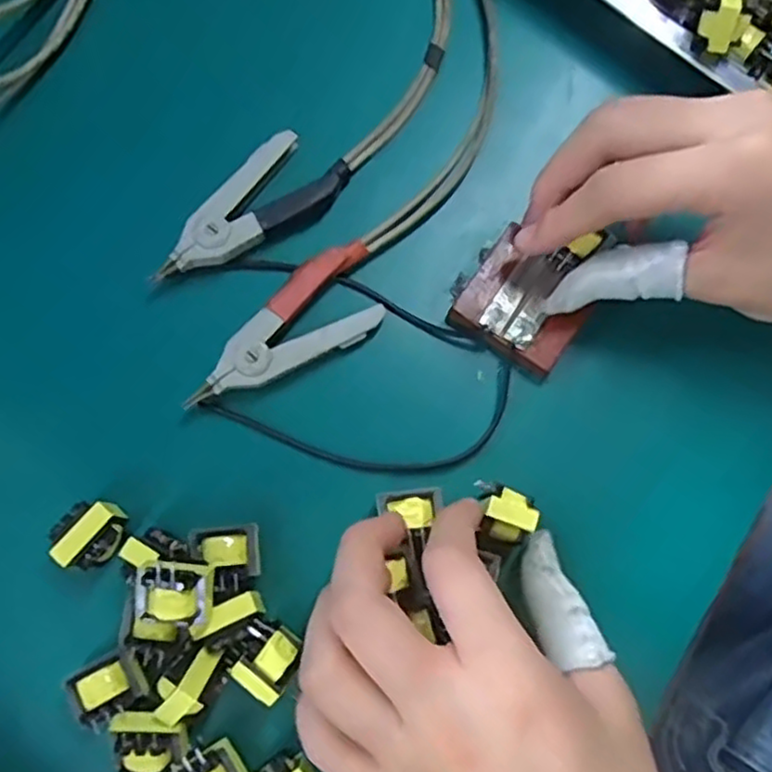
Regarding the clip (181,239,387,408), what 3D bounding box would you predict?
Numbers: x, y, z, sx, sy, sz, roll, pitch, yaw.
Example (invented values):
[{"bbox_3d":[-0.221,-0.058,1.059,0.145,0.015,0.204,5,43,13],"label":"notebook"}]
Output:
[{"bbox_3d":[-0.043,-0.024,0.288,0.088,0.017,0.036,-26,82,-7],"label":"clip"}]

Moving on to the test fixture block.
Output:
[{"bbox_3d":[0.056,-0.035,0.293,0.052,0.015,0.044,36,81,5],"label":"test fixture block"}]

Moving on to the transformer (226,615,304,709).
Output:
[{"bbox_3d":[-0.043,0.098,0.254,0.024,0.018,0.023,39,80,5],"label":"transformer"}]

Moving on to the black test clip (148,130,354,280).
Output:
[{"bbox_3d":[-0.055,-0.070,0.291,0.039,0.010,0.083,37,80,4],"label":"black test clip"}]

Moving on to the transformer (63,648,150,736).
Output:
[{"bbox_3d":[-0.099,0.107,0.250,0.022,0.014,0.020,-37,83,-8],"label":"transformer"}]

